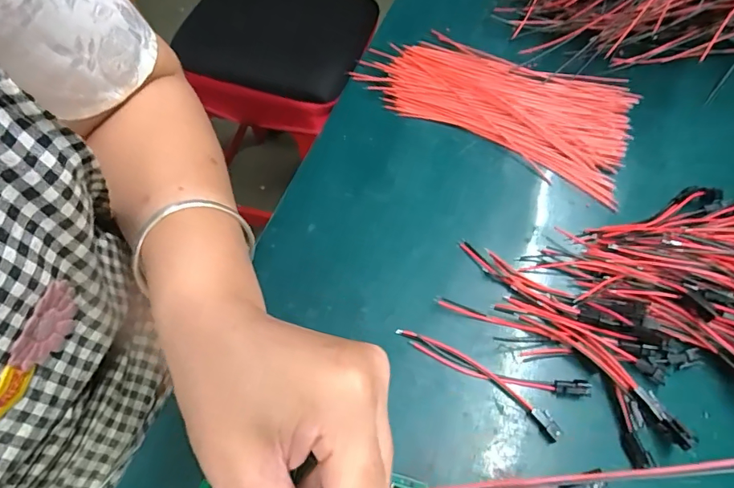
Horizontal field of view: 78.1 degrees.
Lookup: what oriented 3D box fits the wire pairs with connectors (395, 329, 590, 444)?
[{"bbox_3d":[0.068,0.079,0.254,0.108,0.008,0.034,16,63,7],"label":"wire pairs with connectors"}]

